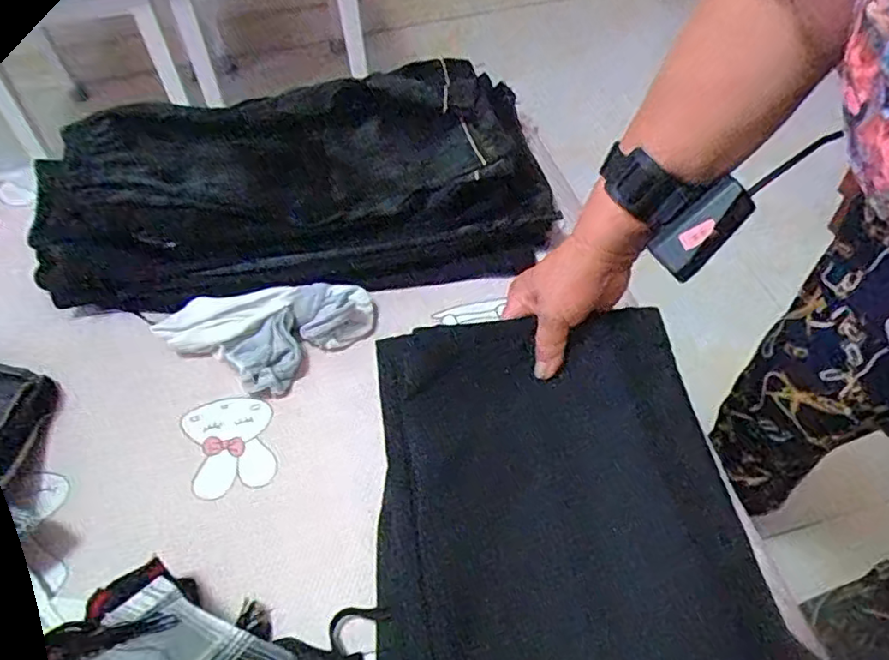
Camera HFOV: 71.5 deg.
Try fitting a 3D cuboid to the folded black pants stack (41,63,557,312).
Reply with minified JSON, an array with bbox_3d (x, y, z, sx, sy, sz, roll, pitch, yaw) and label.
[{"bbox_3d":[-0.169,-0.164,0.692,0.533,0.118,0.281,-9,50,-4],"label":"folded black pants stack"}]

